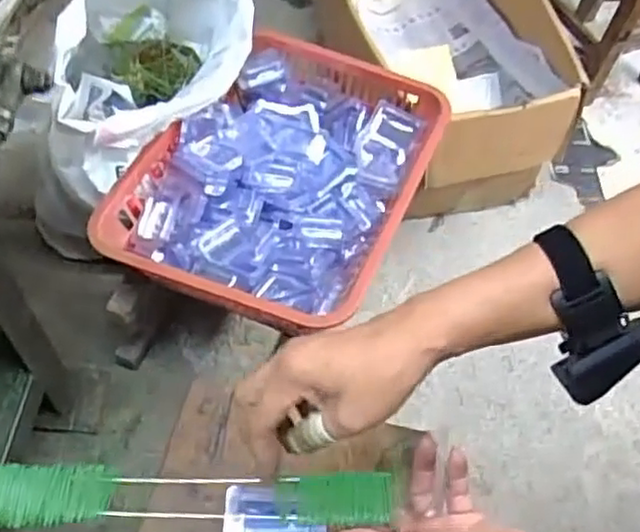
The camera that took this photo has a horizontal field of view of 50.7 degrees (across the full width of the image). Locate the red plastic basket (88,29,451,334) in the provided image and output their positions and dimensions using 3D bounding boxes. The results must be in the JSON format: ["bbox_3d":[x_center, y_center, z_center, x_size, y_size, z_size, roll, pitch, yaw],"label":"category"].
[{"bbox_3d":[-0.053,-0.133,1.022,0.381,0.139,0.505,22,59,11],"label":"red plastic basket"}]

